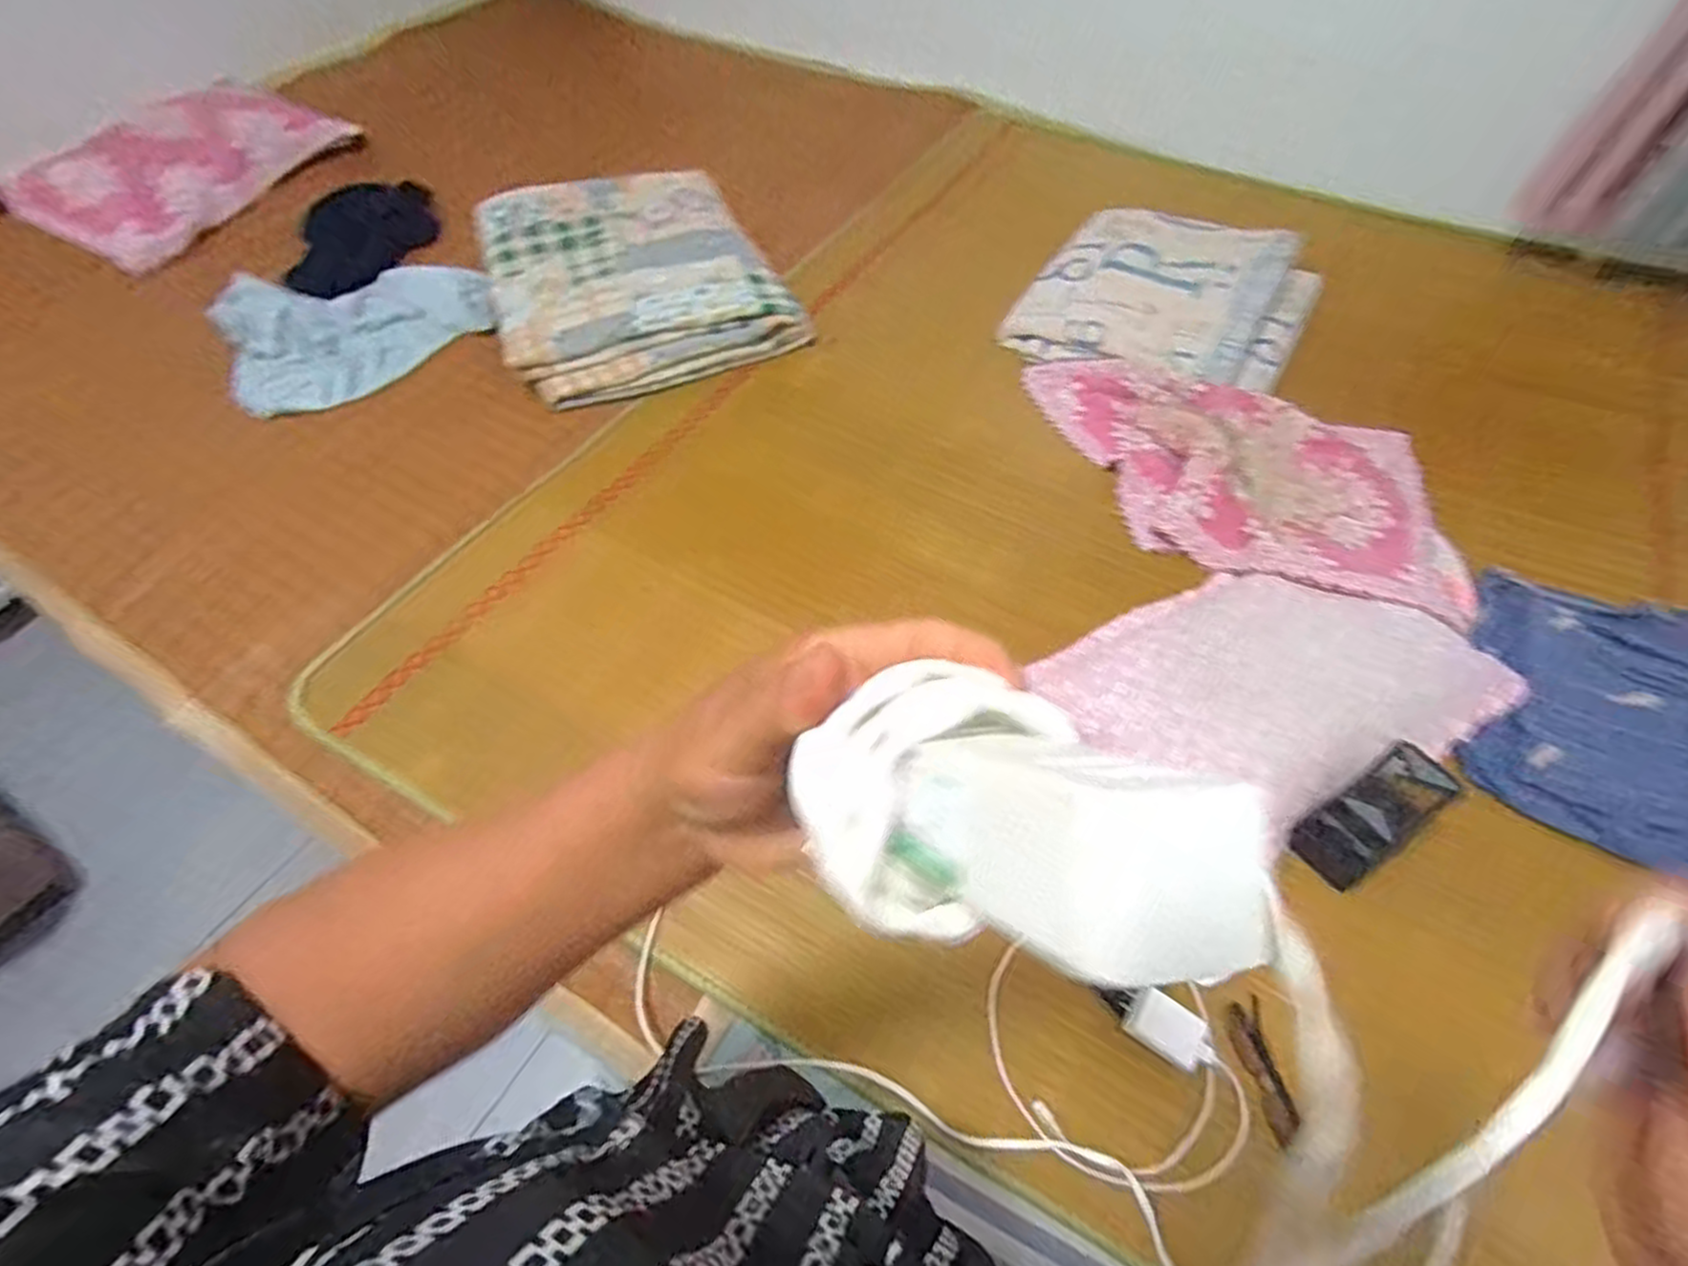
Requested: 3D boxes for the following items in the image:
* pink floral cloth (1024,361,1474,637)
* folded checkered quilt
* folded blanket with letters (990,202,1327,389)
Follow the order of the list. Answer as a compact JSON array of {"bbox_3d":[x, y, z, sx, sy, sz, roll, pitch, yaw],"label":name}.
[{"bbox_3d":[0.546,-0.222,1.065,0.584,0.055,0.422,11,55,8],"label":"pink floral cloth"},{"bbox_3d":[-0.379,-0.627,1.310,0.456,0.093,0.596,-20,57,-14],"label":"folded checkered quilt"},{"bbox_3d":[0.565,-0.586,1.300,0.437,0.091,0.505,27,59,18],"label":"folded blanket with letters"}]

